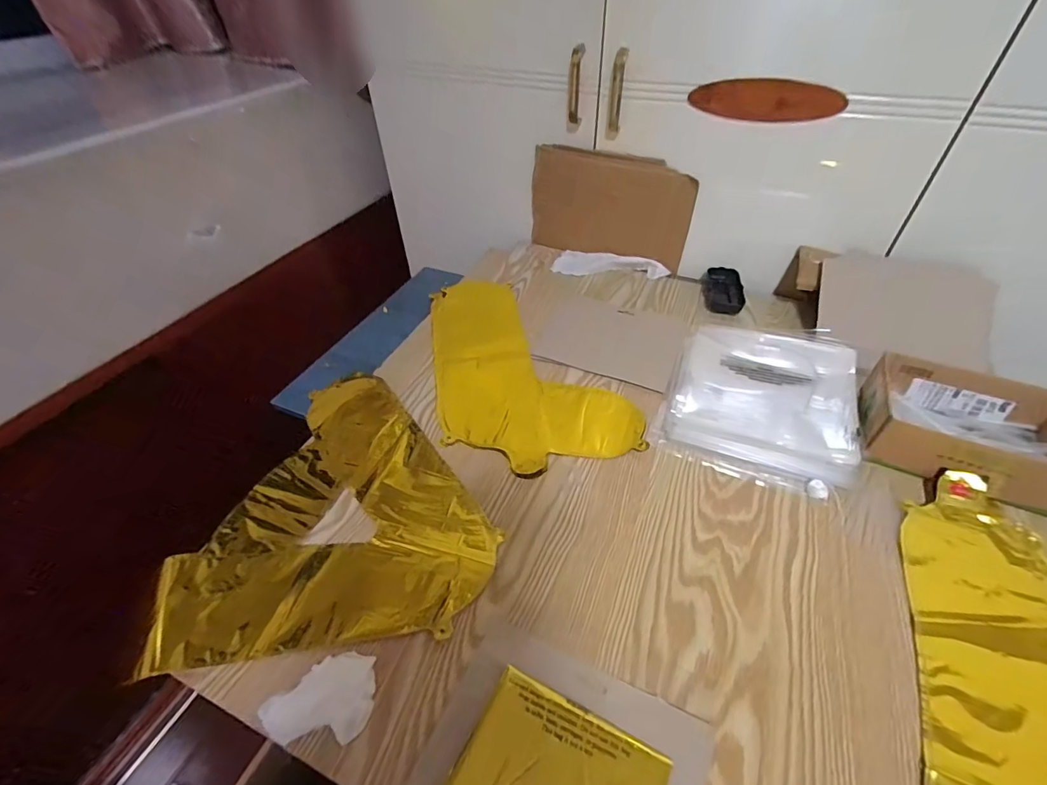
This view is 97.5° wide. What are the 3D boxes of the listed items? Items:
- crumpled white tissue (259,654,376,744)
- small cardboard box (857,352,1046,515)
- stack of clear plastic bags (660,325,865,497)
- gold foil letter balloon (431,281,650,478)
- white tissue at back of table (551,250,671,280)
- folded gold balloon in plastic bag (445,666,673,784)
[{"bbox_3d":[-0.166,0.248,0.375,0.085,0.006,0.060,-1,45,1],"label":"crumpled white tissue"},{"bbox_3d":[0.500,0.040,0.524,0.181,0.063,0.146,21,50,21],"label":"small cardboard box"},{"bbox_3d":[0.316,-0.006,0.606,0.216,0.023,0.300,18,48,19],"label":"stack of clear plastic bags"},{"bbox_3d":[-0.012,-0.055,0.676,0.234,0.006,0.413,-11,46,-9],"label":"gold foil letter balloon"},{"bbox_3d":[0.151,-0.224,0.804,0.194,0.032,0.055,13,47,14],"label":"white tissue at back of table"},{"bbox_3d":[0.017,0.288,0.320,0.138,0.015,0.128,21,49,21],"label":"folded gold balloon in plastic bag"}]

